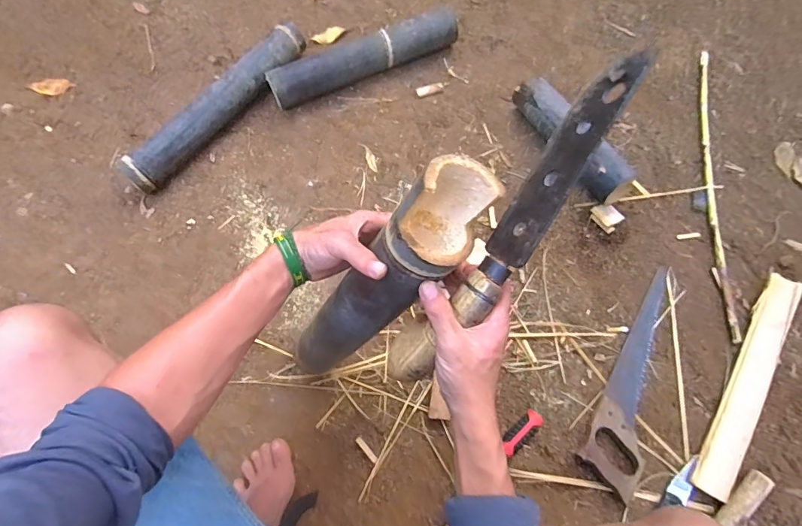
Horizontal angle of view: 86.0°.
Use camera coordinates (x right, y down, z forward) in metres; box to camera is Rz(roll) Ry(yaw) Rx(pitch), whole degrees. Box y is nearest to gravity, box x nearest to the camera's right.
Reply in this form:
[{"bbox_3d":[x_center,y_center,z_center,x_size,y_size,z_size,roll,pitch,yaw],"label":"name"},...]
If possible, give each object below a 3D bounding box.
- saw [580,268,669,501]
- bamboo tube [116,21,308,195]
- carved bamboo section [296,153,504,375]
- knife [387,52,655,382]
[{"bbox_3d":[0.416,0.183,0.735,0.089,0.032,0.405,30,72,9],"label":"saw"},{"bbox_3d":[-0.391,-0.347,0.942,0.085,0.094,0.498,33,73,10],"label":"bamboo tube"},{"bbox_3d":[-0.033,0.046,0.492,0.070,0.405,0.070,-18,69,-40],"label":"carved bamboo section"},{"bbox_3d":[0.107,-0.022,0.409,0.035,0.070,0.360,30,101,-28],"label":"knife"}]

